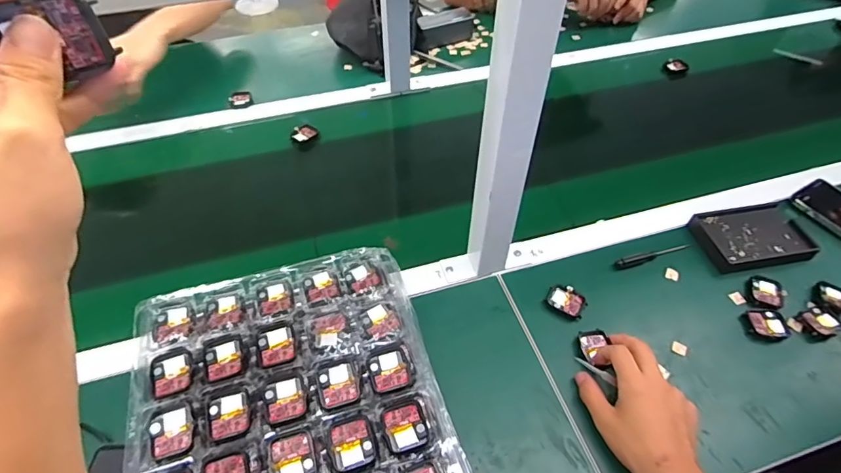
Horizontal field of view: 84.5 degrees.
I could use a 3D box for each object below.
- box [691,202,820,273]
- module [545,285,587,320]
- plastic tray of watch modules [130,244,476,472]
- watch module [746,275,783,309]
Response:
[{"bbox_3d":[0.469,0.000,0.653,0.154,0.020,0.103,-10,51,-8],"label":"box"},{"bbox_3d":[0.185,0.083,0.590,0.049,0.013,0.038,27,55,21],"label":"module"},{"bbox_3d":[-0.115,0.176,0.454,0.277,0.095,0.295,-13,51,-10],"label":"plastic tray of watch modules"},{"bbox_3d":[0.445,0.072,0.599,0.039,0.008,0.049,19,53,16],"label":"watch module"}]

